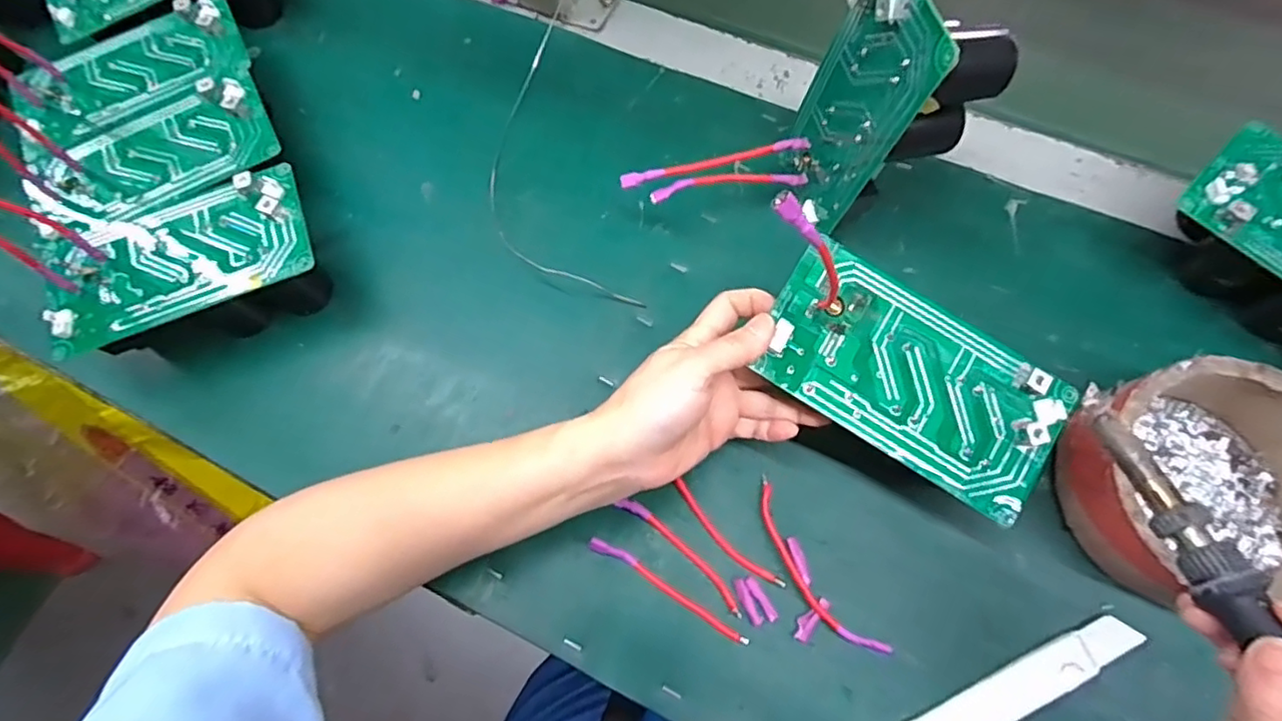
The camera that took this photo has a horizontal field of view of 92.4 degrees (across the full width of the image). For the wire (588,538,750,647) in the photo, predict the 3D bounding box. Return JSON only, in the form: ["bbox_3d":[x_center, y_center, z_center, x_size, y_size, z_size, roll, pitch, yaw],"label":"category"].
[{"bbox_3d":[0.015,0.125,0.335,0.098,0.012,0.009,29,74,13],"label":"wire"}]

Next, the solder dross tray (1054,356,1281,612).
[{"bbox_3d":[0.296,0.067,0.320,0.122,0.054,0.121,-5,69,1],"label":"solder dross tray"}]

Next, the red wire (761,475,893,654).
[{"bbox_3d":[0.093,0.116,0.338,0.022,0.010,0.107,-33,71,-9],"label":"red wire"}]

